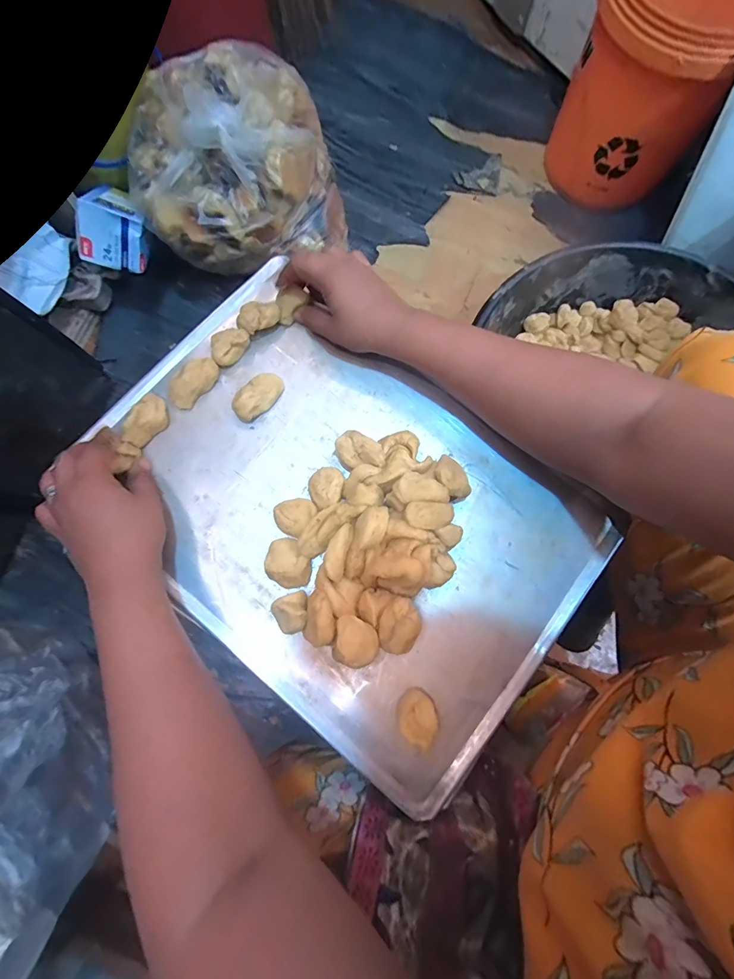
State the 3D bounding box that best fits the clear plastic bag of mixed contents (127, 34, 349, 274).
[{"bbox_3d":[-0.217,-0.535,0.687,0.338,0.229,0.222,-19,78,-3],"label":"clear plastic bag of mixed contents"}]

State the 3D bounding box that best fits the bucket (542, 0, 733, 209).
[{"bbox_3d":[0.527,-0.772,0.746,0.304,0.328,0.324,30,81,7],"label":"bucket"}]

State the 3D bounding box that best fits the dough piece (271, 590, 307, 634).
[{"bbox_3d":[-0.065,0.106,0.337,0.032,0.026,0.031,0,78,1],"label":"dough piece"}]

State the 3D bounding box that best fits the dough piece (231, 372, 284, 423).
[{"bbox_3d":[-0.105,-0.091,0.382,0.026,0.023,0.056,36,81,8],"label":"dough piece"}]

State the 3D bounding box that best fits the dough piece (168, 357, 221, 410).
[{"bbox_3d":[-0.167,-0.104,0.382,0.024,0.020,0.055,38,82,8],"label":"dough piece"}]

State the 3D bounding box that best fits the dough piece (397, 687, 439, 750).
[{"bbox_3d":[0.042,0.186,0.322,0.030,0.024,0.040,-19,78,-3],"label":"dough piece"}]

